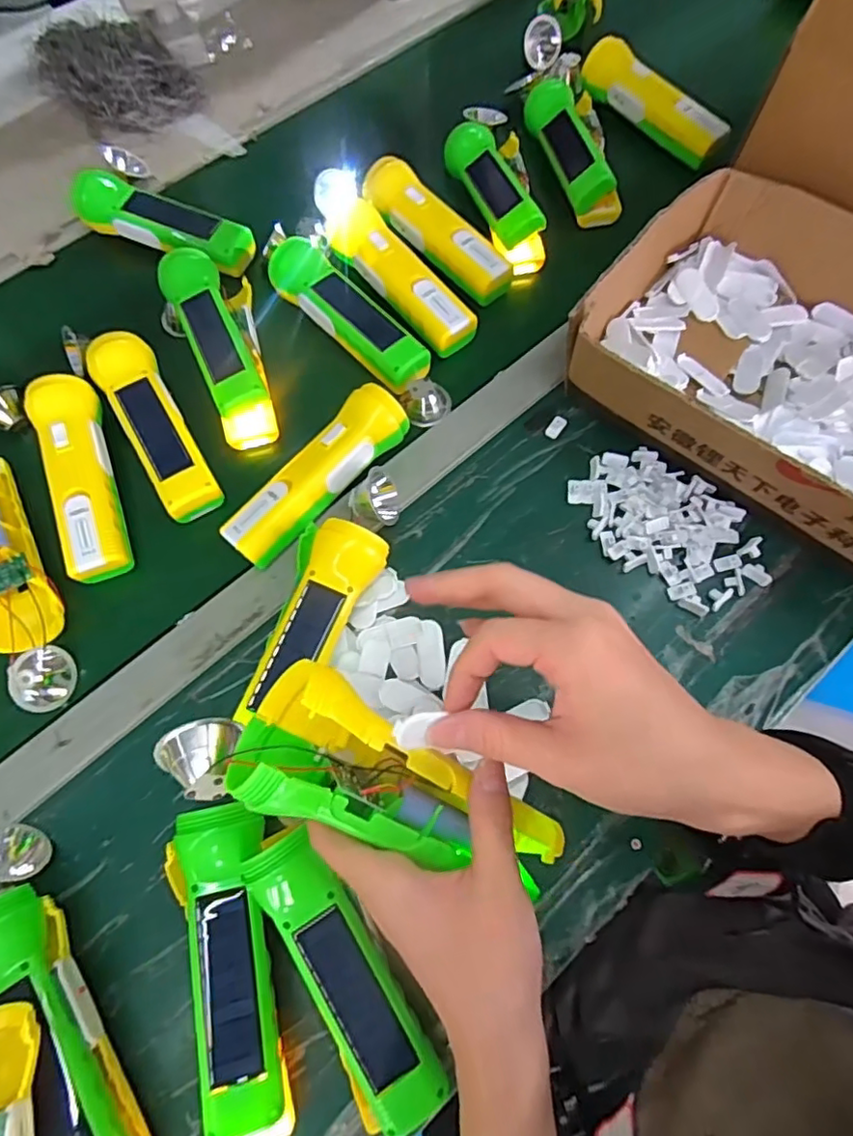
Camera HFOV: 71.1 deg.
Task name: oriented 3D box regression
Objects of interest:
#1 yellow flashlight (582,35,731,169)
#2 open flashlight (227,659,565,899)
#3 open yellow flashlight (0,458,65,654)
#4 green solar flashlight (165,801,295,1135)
[{"bbox_3d":[0.225,-0.473,0.602,0.166,0.037,0.044,42,75,14],"label":"yellow flashlight"},{"bbox_3d":[-0.005,0.106,0.280,0.161,0.056,0.058,31,74,-14],"label":"open flashlight"},{"bbox_3d":[-0.319,-0.014,0.448,0.051,0.032,0.170,-27,72,-9],"label":"open yellow flashlight"},{"bbox_3d":[-0.115,0.232,0.347,0.058,0.043,0.173,-10,70,-3],"label":"green solar flashlight"}]

